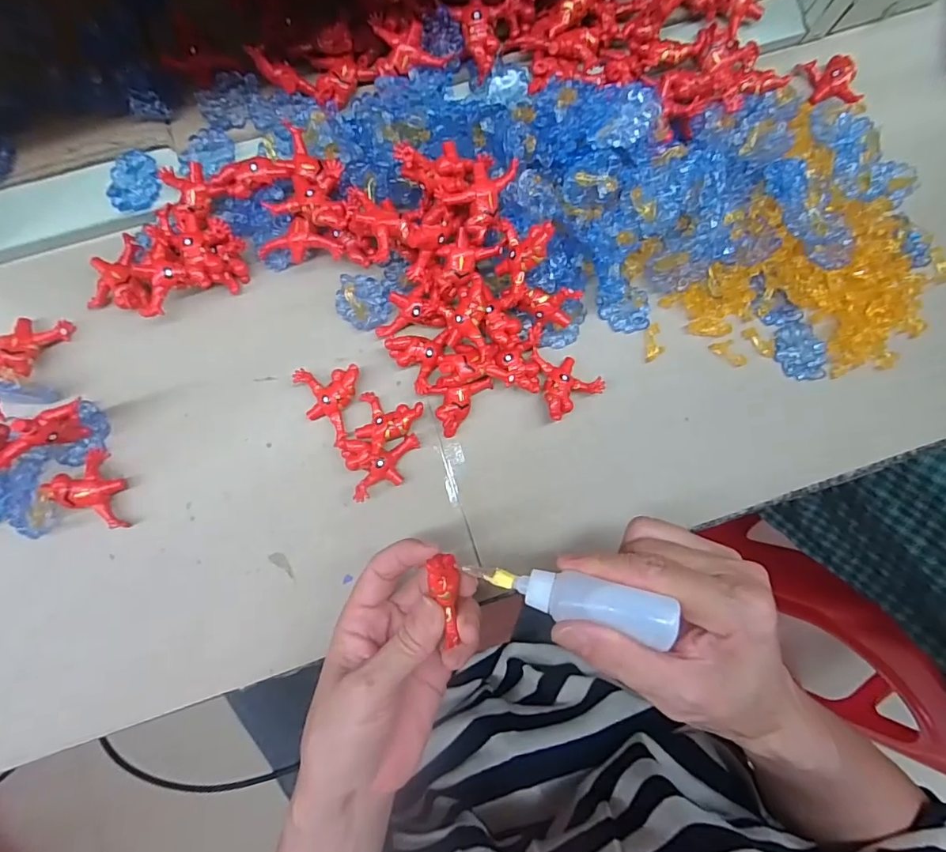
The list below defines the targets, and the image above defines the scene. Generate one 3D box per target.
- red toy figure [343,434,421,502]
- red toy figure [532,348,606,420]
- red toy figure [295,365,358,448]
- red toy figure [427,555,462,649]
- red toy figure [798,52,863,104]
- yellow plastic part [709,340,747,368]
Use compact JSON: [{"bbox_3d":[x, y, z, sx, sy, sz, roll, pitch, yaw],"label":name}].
[{"bbox_3d":[-0.052,0.024,0.297,0.044,0.018,0.028,-21,86,-5],"label":"red toy figure"},{"bbox_3d":[0.060,-0.029,0.306,0.037,0.012,0.043,-13,85,-4],"label":"red toy figure"},{"bbox_3d":[-0.088,-0.012,0.304,0.037,0.015,0.046,-3,85,-3],"label":"red toy figure"},{"bbox_3d":[-0.012,0.084,0.240,0.014,0.010,0.044,-8,104,-3],"label":"red toy figure"},{"bbox_3d":[0.239,-0.231,0.332,0.025,0.018,0.038,-5,85,-3],"label":"red toy figure"},{"bbox_3d":[0.164,-0.048,0.316,0.025,0.004,0.012,34,84,1],"label":"yellow plastic part"}]

